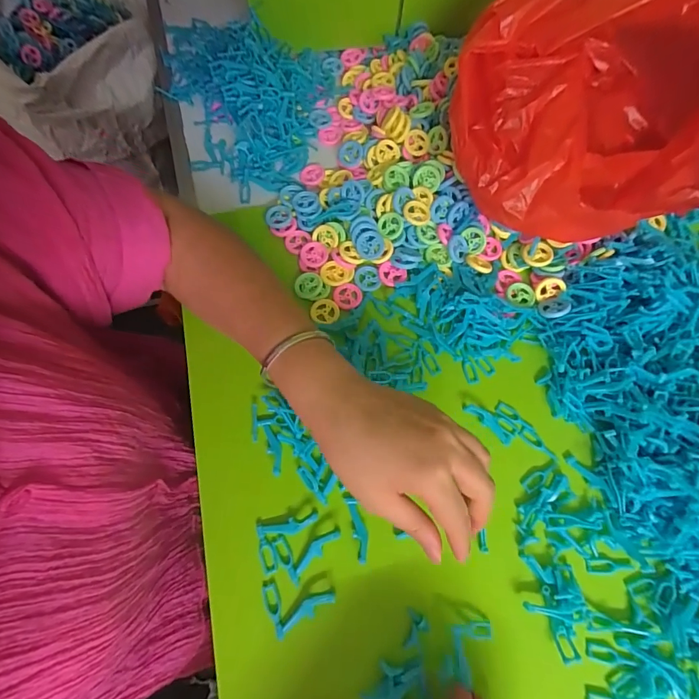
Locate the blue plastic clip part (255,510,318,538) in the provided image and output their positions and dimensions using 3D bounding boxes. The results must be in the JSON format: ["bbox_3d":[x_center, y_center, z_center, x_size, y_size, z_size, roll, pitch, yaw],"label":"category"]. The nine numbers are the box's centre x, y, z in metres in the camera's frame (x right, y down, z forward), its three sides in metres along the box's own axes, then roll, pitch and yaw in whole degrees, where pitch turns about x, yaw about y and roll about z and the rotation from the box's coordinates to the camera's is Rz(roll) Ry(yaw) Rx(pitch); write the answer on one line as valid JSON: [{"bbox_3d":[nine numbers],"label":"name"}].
[{"bbox_3d":[-0.051,0.146,0.327,0.051,0.005,0.015,-6,69,-6],"label":"blue plastic clip part"}]

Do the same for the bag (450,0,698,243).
[{"bbox_3d":[0.236,-0.232,0.361,0.272,0.137,0.232,-7,69,-6],"label":"bag"}]

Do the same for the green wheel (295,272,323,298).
[{"bbox_3d":[-0.042,-0.067,0.404,0.028,0.006,0.027,1,69,-3],"label":"green wheel"}]

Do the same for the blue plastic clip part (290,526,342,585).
[{"bbox_3d":[-0.029,0.165,0.320,0.013,0.008,0.051,41,72,12],"label":"blue plastic clip part"}]

